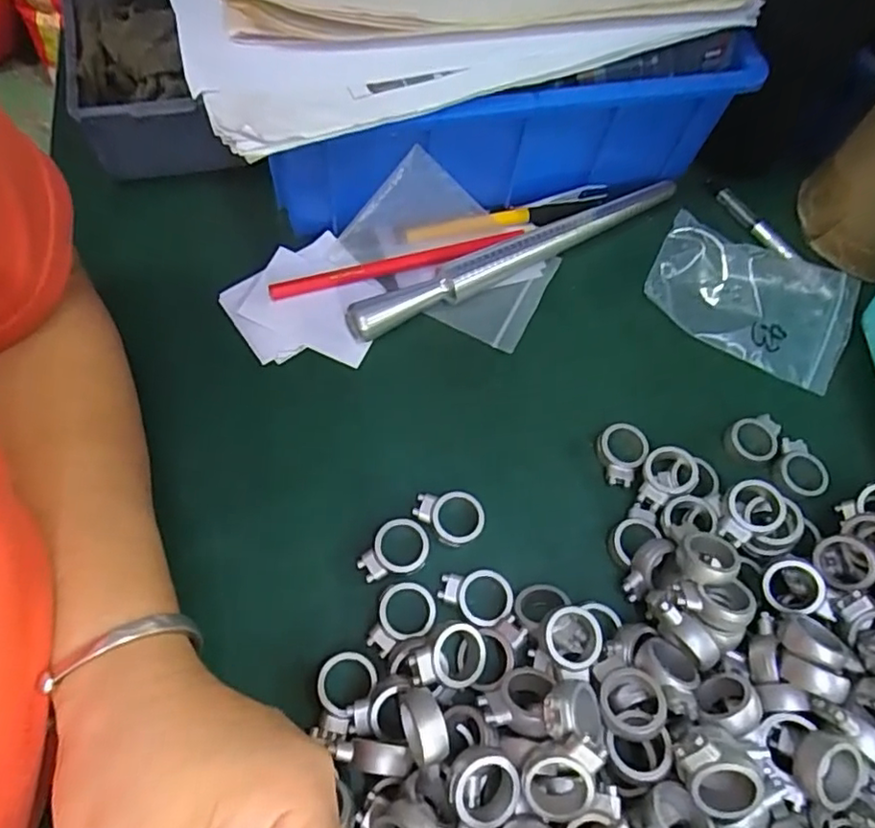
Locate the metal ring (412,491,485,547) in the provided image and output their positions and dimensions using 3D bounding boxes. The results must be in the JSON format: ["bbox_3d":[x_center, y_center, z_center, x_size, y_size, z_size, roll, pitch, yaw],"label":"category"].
[{"bbox_3d":[0.006,0.052,0.297,0.034,0.011,0.025,2,63,-5],"label":"metal ring"}]

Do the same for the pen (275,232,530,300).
[{"bbox_3d":[-0.024,-0.088,0.356,0.148,0.013,0.013,-13,65,-12],"label":"pen"}]

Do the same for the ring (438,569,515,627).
[{"bbox_3d":[0.018,0.084,0.278,0.033,0.010,0.025,14,63,1],"label":"ring"}]

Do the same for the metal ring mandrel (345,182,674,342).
[{"bbox_3d":[0.054,-0.097,0.364,0.230,0.024,0.016,-25,69,-17],"label":"metal ring mandrel"}]

